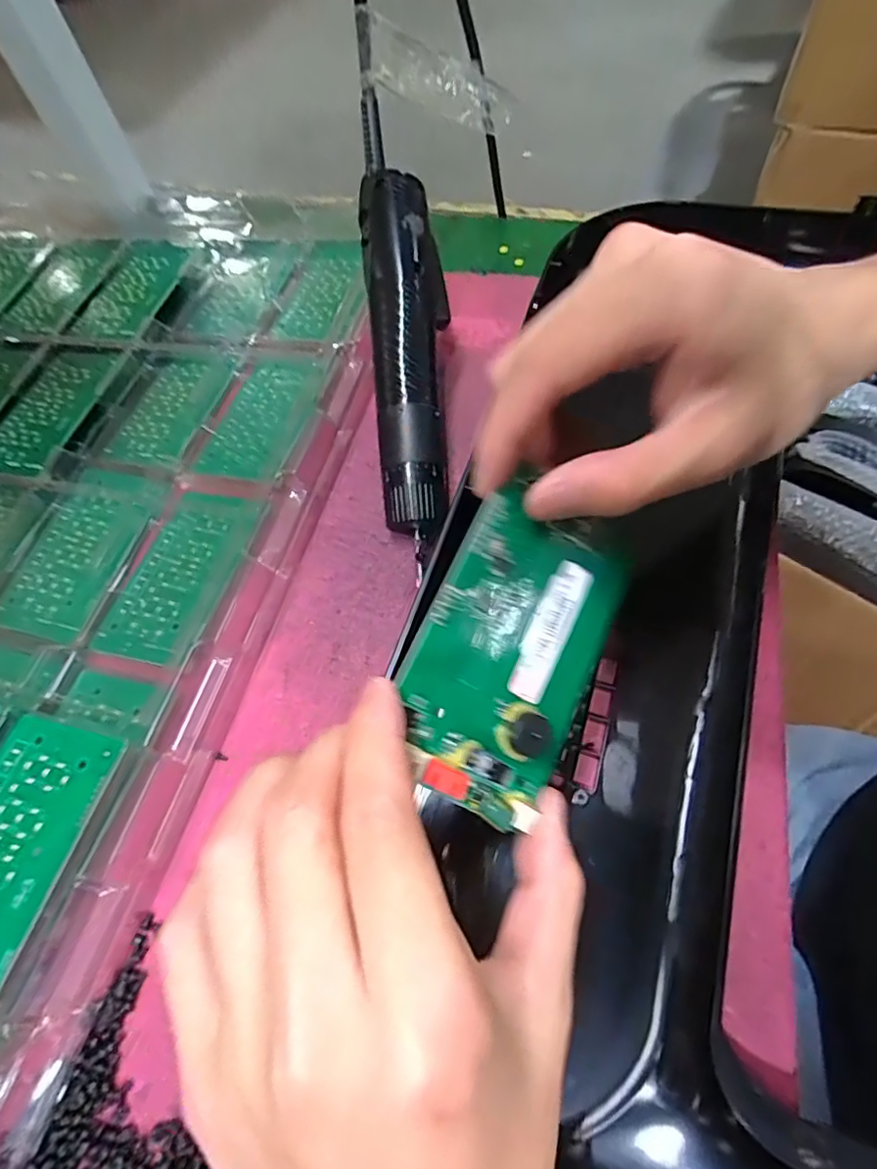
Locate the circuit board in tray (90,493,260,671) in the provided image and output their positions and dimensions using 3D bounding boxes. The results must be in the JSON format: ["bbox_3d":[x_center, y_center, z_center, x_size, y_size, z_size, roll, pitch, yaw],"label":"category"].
[{"bbox_3d":[-0.139,-0.007,0.314,0.055,0.007,0.103,12,64,13],"label":"circuit board in tray"}]

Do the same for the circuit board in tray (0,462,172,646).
[{"bbox_3d":[-0.204,-0.023,0.331,0.063,0.007,0.108,12,64,13],"label":"circuit board in tray"}]

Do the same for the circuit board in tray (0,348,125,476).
[{"bbox_3d":[-0.254,-0.115,0.379,0.059,0.010,0.106,11,64,13],"label":"circuit board in tray"}]

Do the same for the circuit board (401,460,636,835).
[{"bbox_3d":[0.025,0.019,0.186,0.060,0.009,0.100,32,74,-16],"label":"circuit board"}]

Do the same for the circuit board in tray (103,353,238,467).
[{"bbox_3d":[-0.177,-0.116,0.378,0.065,0.016,0.090,14,64,14],"label":"circuit board in tray"}]

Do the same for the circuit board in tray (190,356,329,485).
[{"bbox_3d":[-0.109,-0.106,0.360,0.054,0.009,0.094,13,64,13],"label":"circuit board in tray"}]

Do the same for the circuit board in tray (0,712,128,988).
[{"bbox_3d":[-0.179,0.109,0.239,0.059,0.004,0.105,11,61,14],"label":"circuit board in tray"}]

